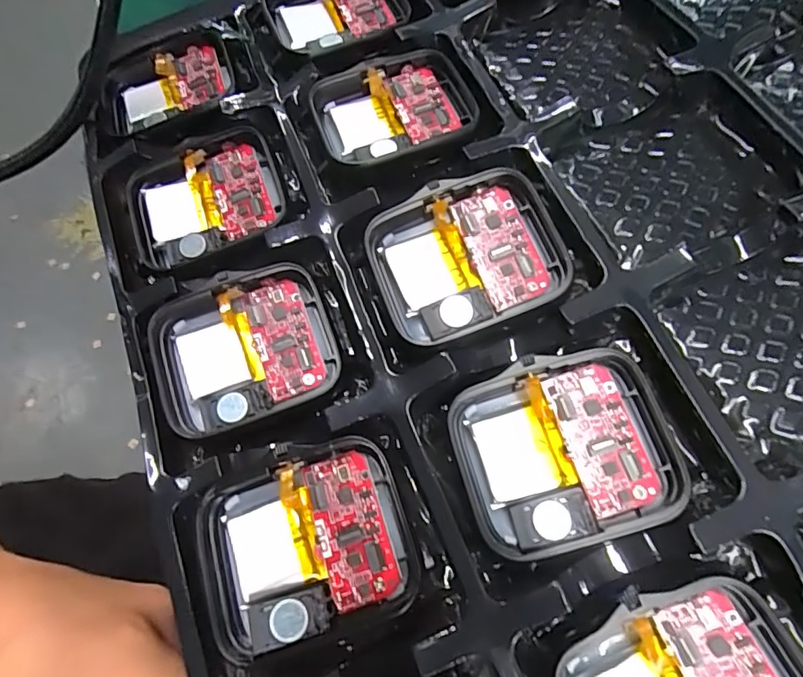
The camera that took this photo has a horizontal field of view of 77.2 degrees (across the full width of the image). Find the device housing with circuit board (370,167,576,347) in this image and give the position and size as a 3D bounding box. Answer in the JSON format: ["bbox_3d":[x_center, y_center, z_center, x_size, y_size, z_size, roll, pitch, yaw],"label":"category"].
[{"bbox_3d":[0.015,-0.019,0.119,0.043,0.007,0.035,-19,68,-2],"label":"device housing with circuit board"}]

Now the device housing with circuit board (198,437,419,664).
[{"bbox_3d":[-0.021,0.042,0.104,0.043,0.008,0.036,-15,68,0],"label":"device housing with circuit board"}]

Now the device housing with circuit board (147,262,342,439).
[{"bbox_3d":[-0.038,0.002,0.124,0.042,0.011,0.037,-18,68,-1],"label":"device housing with circuit board"}]

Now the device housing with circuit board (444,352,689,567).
[{"bbox_3d":[0.034,0.022,0.104,0.043,0.006,0.037,-16,68,-1],"label":"device housing with circuit board"}]

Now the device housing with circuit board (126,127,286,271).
[{"bbox_3d":[-0.055,-0.039,0.140,0.042,0.009,0.035,-19,68,-2],"label":"device housing with circuit board"}]

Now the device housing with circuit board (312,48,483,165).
[{"bbox_3d":[-0.002,-0.064,0.141,0.042,0.014,0.035,-20,69,-2],"label":"device housing with circuit board"}]

